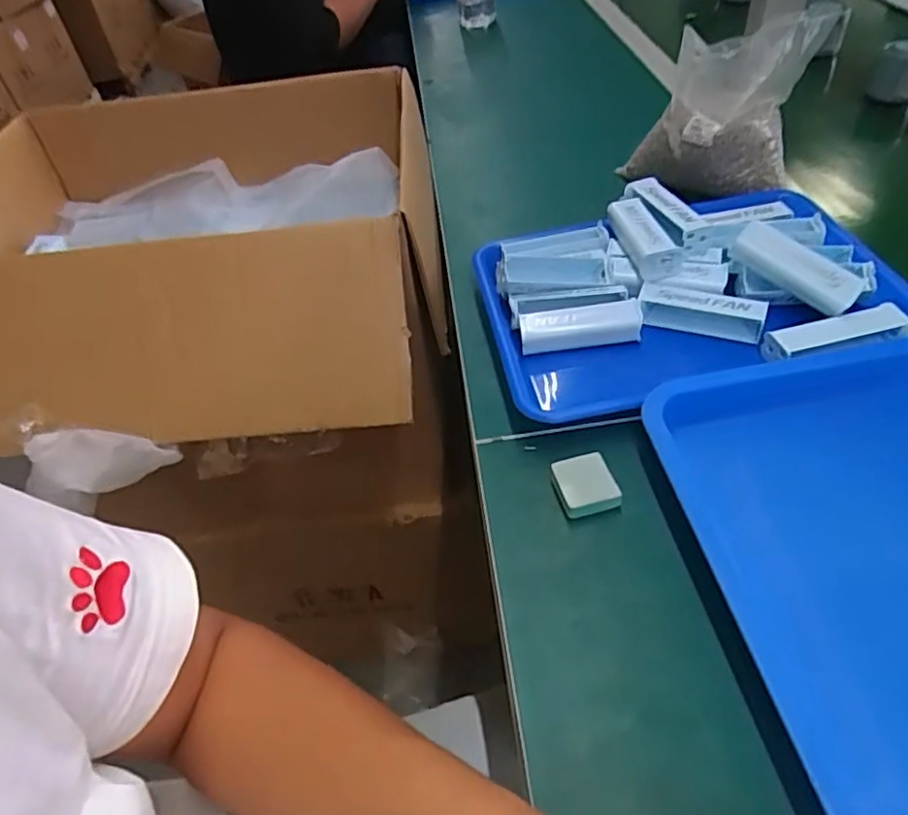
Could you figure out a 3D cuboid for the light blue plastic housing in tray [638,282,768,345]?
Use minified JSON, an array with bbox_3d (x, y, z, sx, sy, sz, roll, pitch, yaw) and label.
[{"bbox_3d":[0.206,-0.080,0.538,0.098,0.025,0.030,15,50,21],"label":"light blue plastic housing in tray"}]

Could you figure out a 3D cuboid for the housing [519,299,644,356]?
[{"bbox_3d":[0.108,-0.070,0.548,0.100,0.022,0.034,-3,46,4],"label":"housing"}]

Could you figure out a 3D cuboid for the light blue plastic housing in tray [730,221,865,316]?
[{"bbox_3d":[0.275,-0.113,0.518,0.099,0.029,0.024,37,59,15],"label":"light blue plastic housing in tray"}]

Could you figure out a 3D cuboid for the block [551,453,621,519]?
[{"bbox_3d":[0.090,0.053,0.441,0.038,0.012,0.042,-11,46,-3],"label":"block"}]

